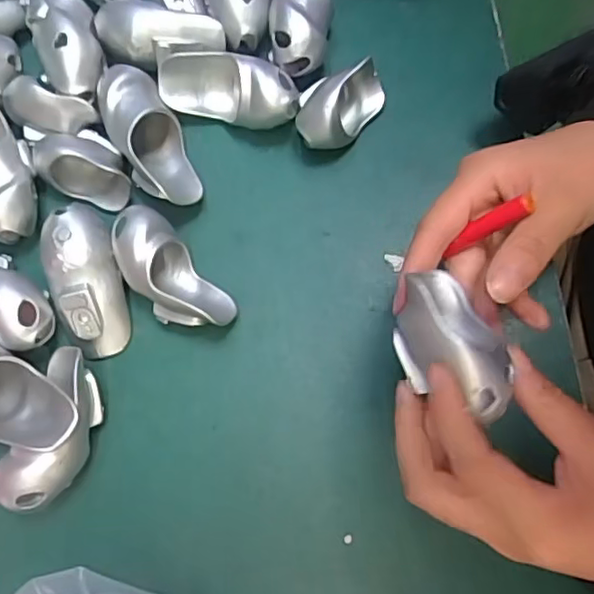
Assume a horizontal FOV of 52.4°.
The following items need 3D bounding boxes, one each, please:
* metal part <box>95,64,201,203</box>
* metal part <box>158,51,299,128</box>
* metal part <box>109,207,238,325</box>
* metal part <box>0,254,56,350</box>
[{"bbox_3d":[-0.084,-0.090,0.343,0.037,0.033,0.087,-28,75,-6],"label":"metal part"},{"bbox_3d":[-0.039,-0.118,0.350,0.078,0.035,0.031,11,75,5],"label":"metal part"},{"bbox_3d":[-0.068,-0.011,0.321,0.035,0.032,0.073,-40,77,-9],"label":"metal part"},{"bbox_3d":[-0.162,-0.002,0.327,0.079,0.034,0.034,37,79,11],"label":"metal part"}]

